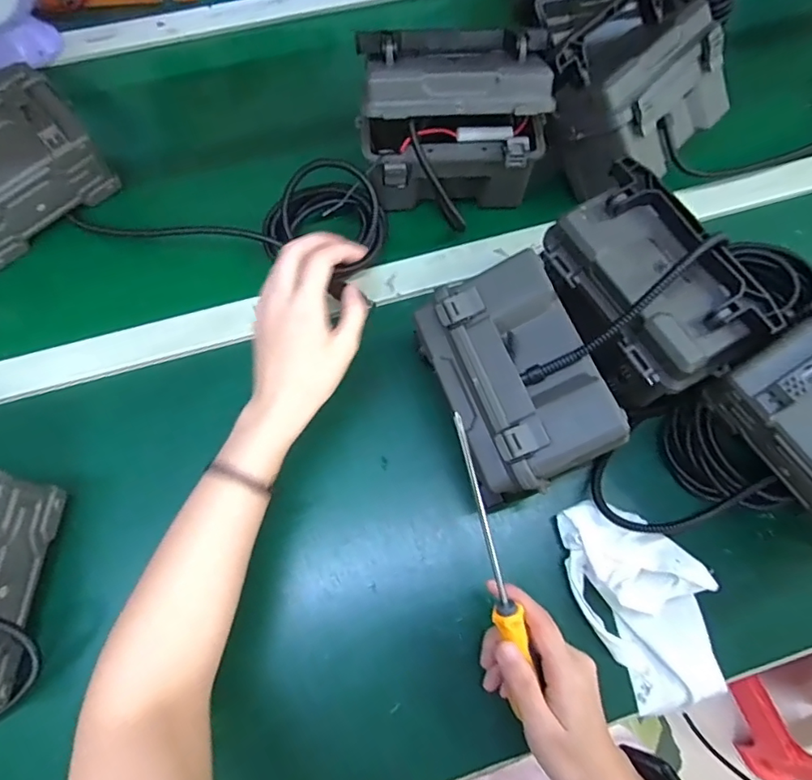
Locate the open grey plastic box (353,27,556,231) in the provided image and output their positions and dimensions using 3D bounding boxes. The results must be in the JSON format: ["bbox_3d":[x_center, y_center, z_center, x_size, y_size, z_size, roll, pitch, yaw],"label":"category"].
[{"bbox_3d":[0.044,-0.256,0.515,0.167,0.133,0.116,-9,69,-4],"label":"open grey plastic box"}]

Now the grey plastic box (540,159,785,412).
[{"bbox_3d":[0.188,-0.083,0.433,0.095,0.091,0.180,-29,72,-11],"label":"grey plastic box"}]

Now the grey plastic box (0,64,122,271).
[{"bbox_3d":[-0.386,-0.213,0.510,0.082,0.103,0.162,42,74,14],"label":"grey plastic box"}]

